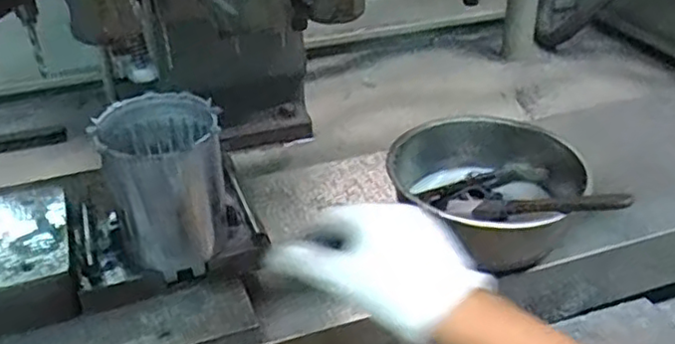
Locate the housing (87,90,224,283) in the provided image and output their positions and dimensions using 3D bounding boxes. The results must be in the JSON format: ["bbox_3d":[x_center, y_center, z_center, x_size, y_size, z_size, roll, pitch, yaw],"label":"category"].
[{"bbox_3d":[-0.139,0.008,0.548,0.089,0.113,0.093,-10,35,-14],"label":"housing"}]

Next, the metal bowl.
[{"bbox_3d":[0.141,0.022,0.673,0.174,0.079,0.171,0,34,0],"label":"metal bowl"}]

